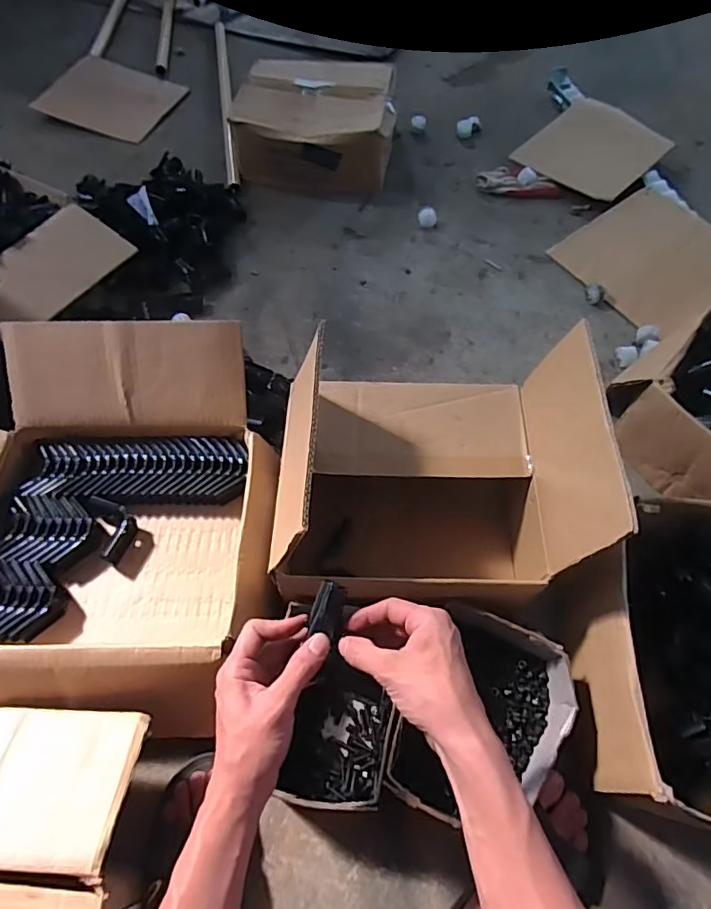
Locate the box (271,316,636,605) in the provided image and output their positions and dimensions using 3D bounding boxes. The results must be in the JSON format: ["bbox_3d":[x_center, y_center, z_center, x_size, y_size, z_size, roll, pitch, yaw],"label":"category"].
[{"bbox_3d":[0.085,0.033,0.675,0.352,0.280,0.278,1,61,2],"label":"box"}]

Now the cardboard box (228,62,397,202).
[{"bbox_3d":[-0.083,-0.708,1.158,0.331,0.128,0.277,7,61,5],"label":"cardboard box"}]

